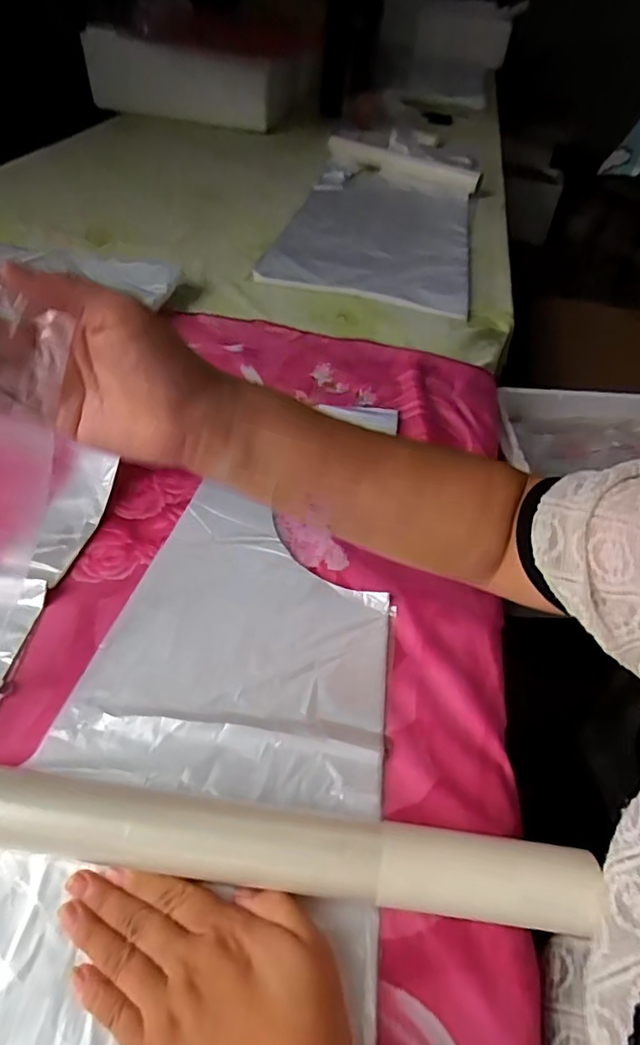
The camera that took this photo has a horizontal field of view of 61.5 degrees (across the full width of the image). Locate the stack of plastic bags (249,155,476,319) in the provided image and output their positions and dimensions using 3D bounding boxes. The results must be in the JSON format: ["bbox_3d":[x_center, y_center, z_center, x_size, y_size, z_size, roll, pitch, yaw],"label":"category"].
[{"bbox_3d":[0.116,-0.524,0.957,0.306,0.017,0.634,15,50,3],"label":"stack of plastic bags"}]

